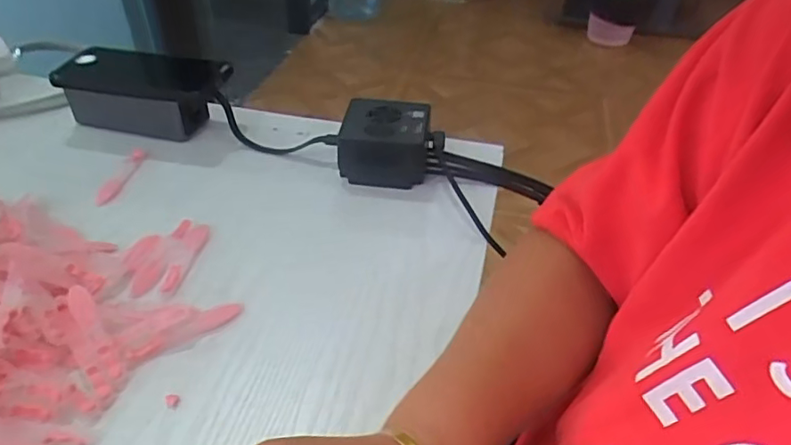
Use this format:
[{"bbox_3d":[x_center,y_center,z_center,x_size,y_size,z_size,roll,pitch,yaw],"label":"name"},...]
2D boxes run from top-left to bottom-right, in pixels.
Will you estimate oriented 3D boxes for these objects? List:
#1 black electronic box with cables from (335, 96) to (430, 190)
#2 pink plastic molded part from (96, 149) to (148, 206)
[{"bbox_3d":[-0.010,-0.075,0.522,0.080,0.051,0.073,5,41,2],"label":"black electronic box with cables"},{"bbox_3d":[-0.254,-0.044,0.527,0.020,0.008,0.080,8,42,6],"label":"pink plastic molded part"}]

